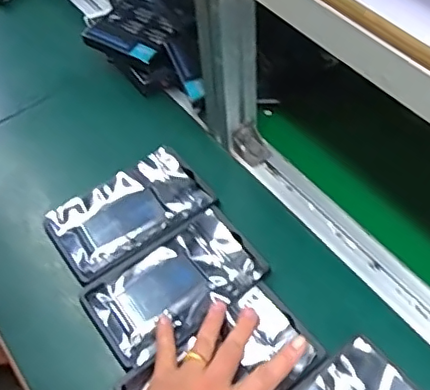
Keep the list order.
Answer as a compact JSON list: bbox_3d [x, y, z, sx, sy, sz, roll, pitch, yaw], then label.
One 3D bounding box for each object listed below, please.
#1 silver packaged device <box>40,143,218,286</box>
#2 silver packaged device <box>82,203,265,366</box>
[{"bbox_3d":[-0.087,0.018,0.583,0.156,0.017,0.093,-30,57,-19],"label":"silver packaged device"},{"bbox_3d":[-0.037,0.083,0.526,0.152,0.021,0.098,-32,57,-20],"label":"silver packaged device"}]

